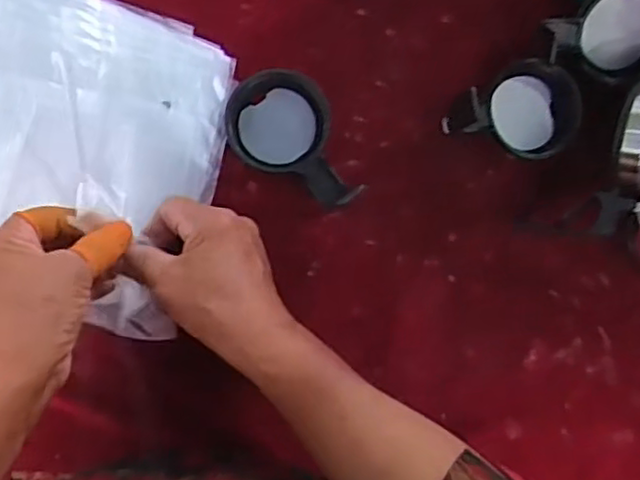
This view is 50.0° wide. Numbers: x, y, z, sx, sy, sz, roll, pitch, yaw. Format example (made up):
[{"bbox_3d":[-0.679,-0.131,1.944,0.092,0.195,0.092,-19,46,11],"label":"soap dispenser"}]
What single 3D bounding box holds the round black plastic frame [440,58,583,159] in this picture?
[{"bbox_3d":[0.142,-0.094,0.494,0.093,0.029,0.065,3,90,-6],"label":"round black plastic frame"}]

